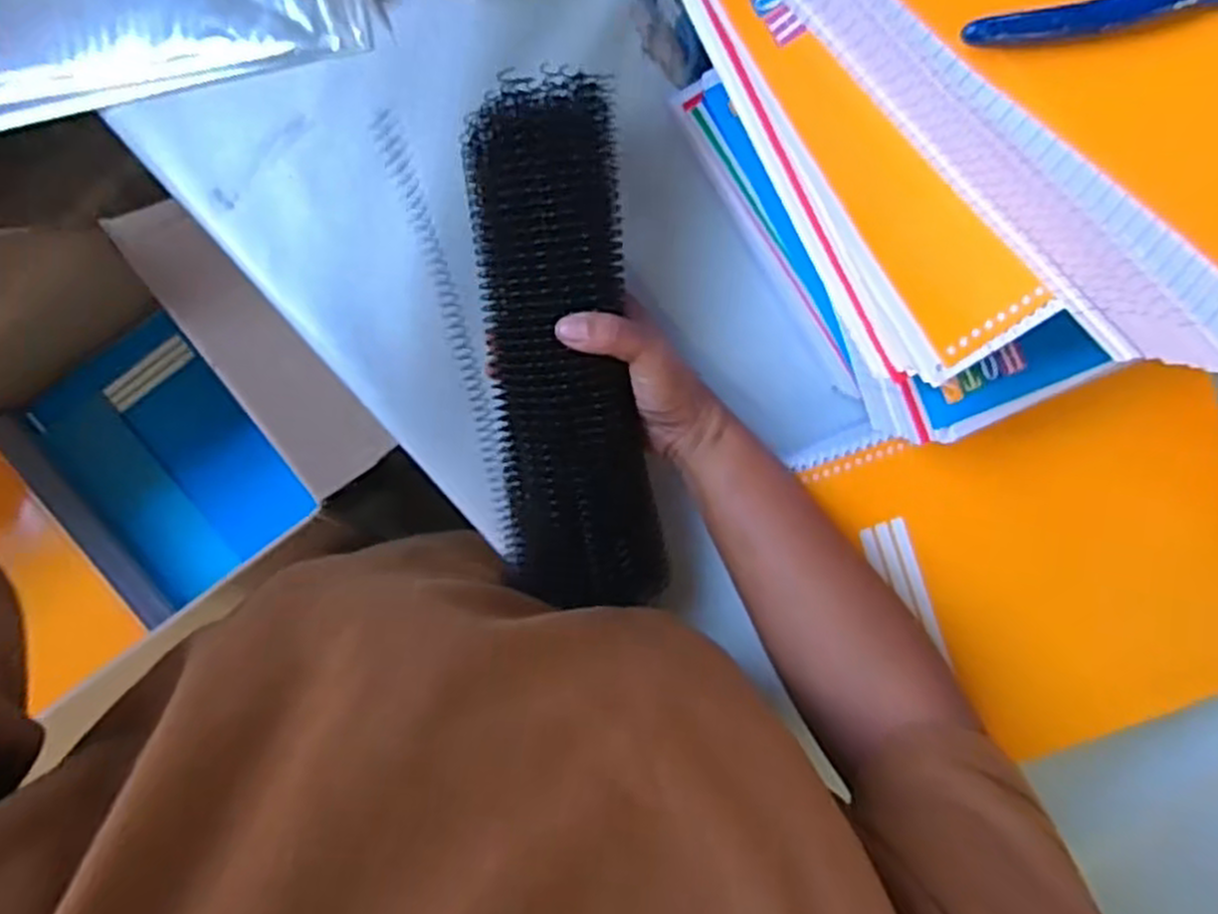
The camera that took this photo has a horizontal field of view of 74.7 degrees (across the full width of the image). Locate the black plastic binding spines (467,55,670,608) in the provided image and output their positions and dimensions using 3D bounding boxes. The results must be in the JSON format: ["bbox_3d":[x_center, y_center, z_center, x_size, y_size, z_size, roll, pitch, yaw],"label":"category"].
[{"bbox_3d":[-0.025,-0.056,0.442,0.083,0.047,0.279,-6,99,-1],"label":"black plastic binding spines"}]

